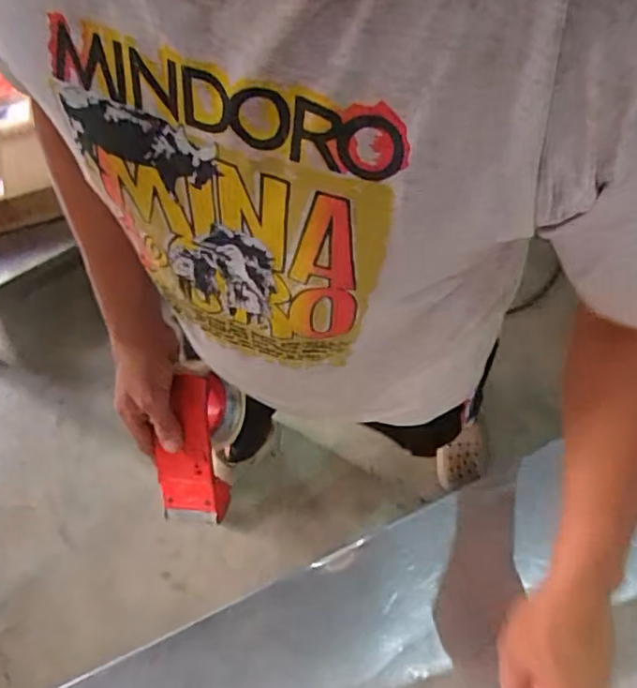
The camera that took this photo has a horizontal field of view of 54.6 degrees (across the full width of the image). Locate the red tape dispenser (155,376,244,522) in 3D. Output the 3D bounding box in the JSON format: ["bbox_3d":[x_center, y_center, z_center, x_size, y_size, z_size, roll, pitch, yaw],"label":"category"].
[{"bbox_3d":[-0.121,0.103,0.662,0.075,0.094,0.156,7,100,15],"label":"red tape dispenser"}]

